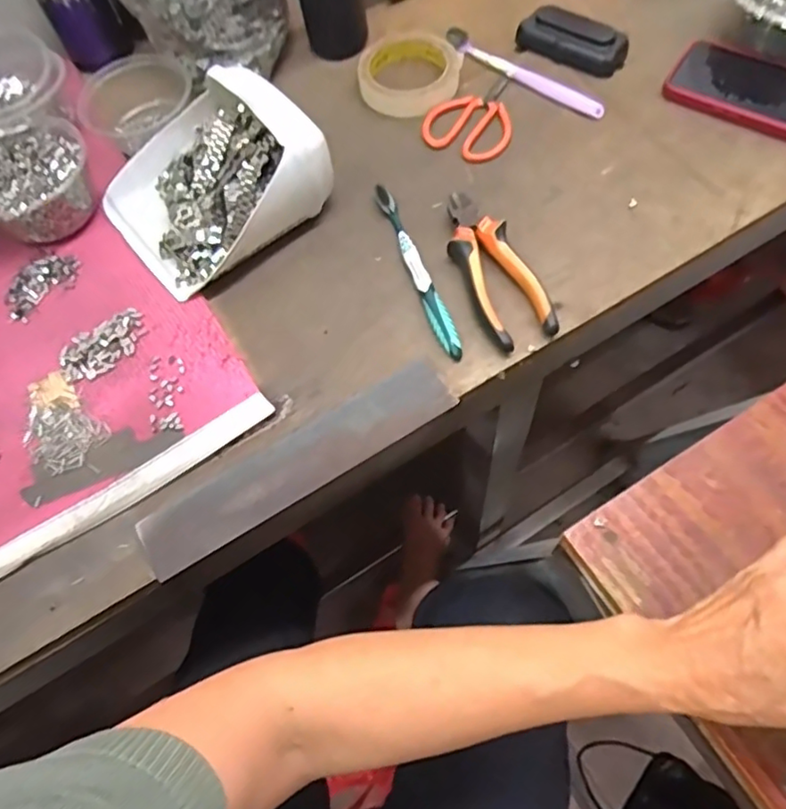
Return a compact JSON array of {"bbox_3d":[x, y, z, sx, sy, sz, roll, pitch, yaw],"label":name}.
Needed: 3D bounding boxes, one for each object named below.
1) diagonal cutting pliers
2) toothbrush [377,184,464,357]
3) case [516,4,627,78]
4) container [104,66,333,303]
[{"bbox_3d":[0.080,-0.113,0.506,0.051,0.027,0.149,-22,64,-5],"label":"diagonal cutting pliers"},{"bbox_3d":[0.019,-0.114,0.515,0.016,0.012,0.178,-20,64,-4],"label":"toothbrush"},{"bbox_3d":[0.178,-0.362,0.608,0.107,0.020,0.051,30,71,18],"label":"case"},{"bbox_3d":[-0.158,-0.198,0.525,0.173,0.076,0.160,-37,69,-12],"label":"container"}]

